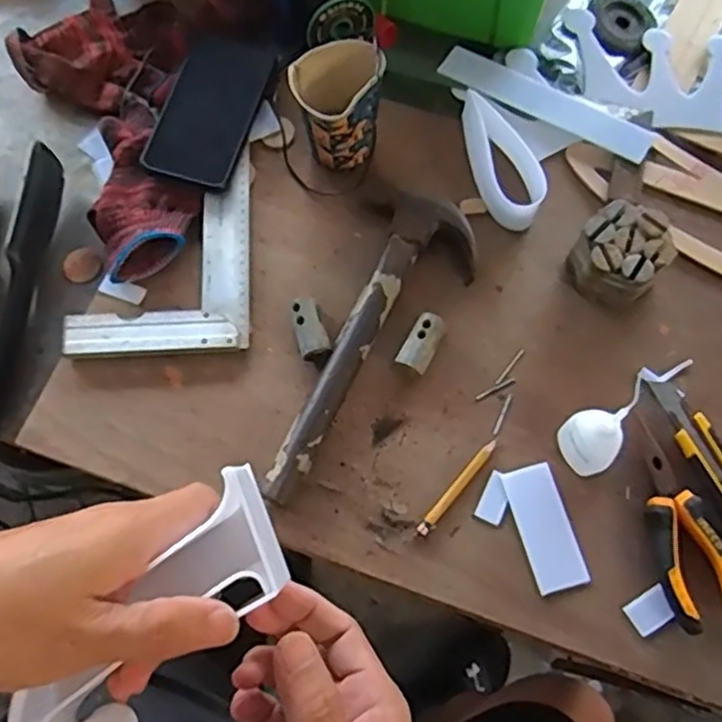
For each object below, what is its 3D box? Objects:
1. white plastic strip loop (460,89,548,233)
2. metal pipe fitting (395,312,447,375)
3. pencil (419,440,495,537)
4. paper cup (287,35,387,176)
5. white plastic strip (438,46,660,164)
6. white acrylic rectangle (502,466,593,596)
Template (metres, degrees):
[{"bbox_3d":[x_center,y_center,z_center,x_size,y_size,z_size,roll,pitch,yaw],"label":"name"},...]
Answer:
[{"bbox_3d":[0.120,-0.182,0.629,0.045,0.040,0.131,-20,70,-7],"label":"white plastic strip loop"},{"bbox_3d":[0.051,-0.014,0.574,0.025,0.020,0.049,25,71,10],"label":"metal pipe fitting"},{"bbox_3d":[0.075,0.097,0.541,0.010,0.004,0.092,38,73,14],"label":"pencil"},{"bbox_3d":[-0.019,-0.217,0.611,0.074,0.089,0.079,0,69,0],"label":"paper cup"},{"bbox_3d":[0.175,-0.245,0.658,0.207,0.007,0.042,29,73,11],"label":"white plastic strip"},{"bbox_3d":[0.141,0.127,0.534,0.040,0.004,0.092,-15,69,-5],"label":"white acrylic rectangle"}]

